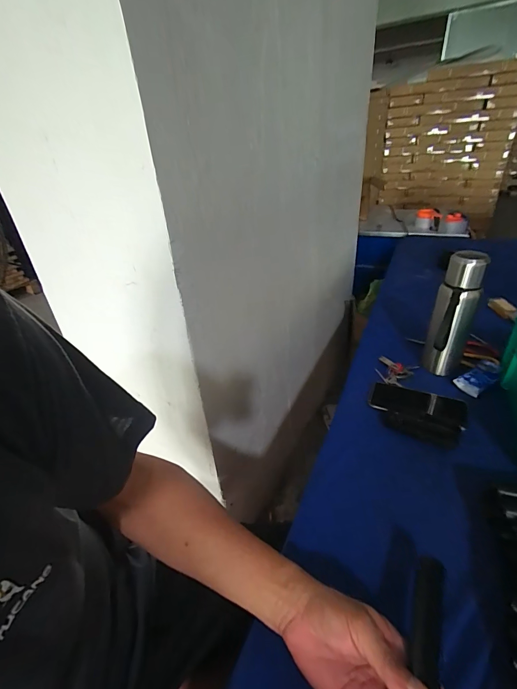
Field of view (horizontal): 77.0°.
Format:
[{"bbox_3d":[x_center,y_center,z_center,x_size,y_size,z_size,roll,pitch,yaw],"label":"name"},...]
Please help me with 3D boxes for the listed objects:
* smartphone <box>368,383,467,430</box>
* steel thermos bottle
[{"bbox_3d":[0.290,0.105,0.597,0.160,0.009,0.079,11,35,23],"label":"smartphone"},{"bbox_3d":[0.371,-0.054,0.622,0.070,0.235,0.059,14,36,27],"label":"steel thermos bottle"}]

